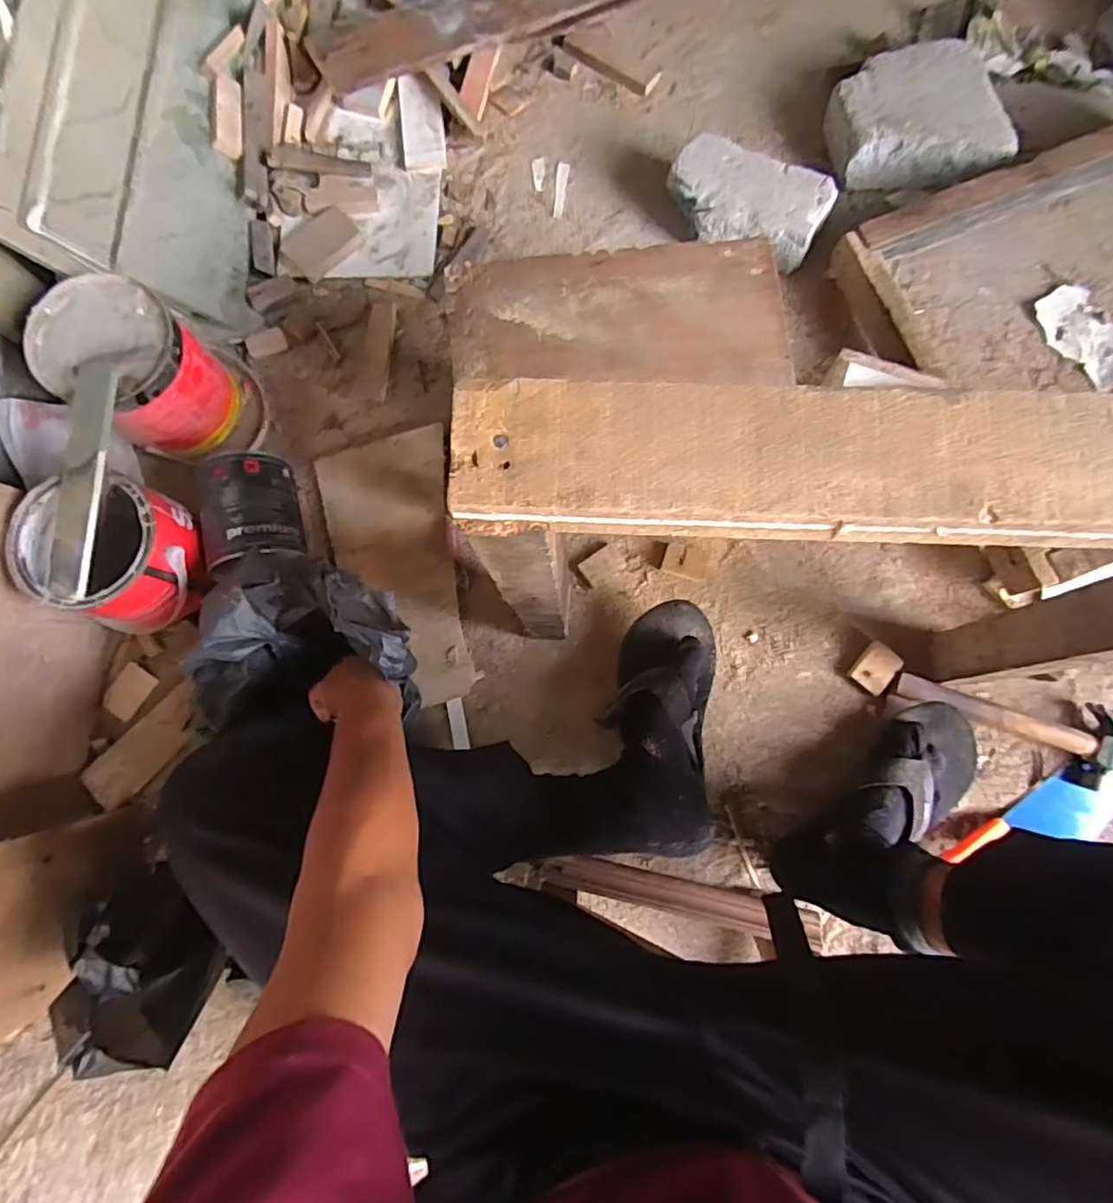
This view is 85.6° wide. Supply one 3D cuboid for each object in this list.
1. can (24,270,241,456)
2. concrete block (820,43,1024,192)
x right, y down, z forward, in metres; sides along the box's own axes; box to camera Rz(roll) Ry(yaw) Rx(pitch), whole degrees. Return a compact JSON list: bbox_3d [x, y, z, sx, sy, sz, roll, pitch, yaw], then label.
[{"bbox_3d":[-0.500,-0.279,0.731,0.147,0.158,0.157,-44,82,-6],"label":"can"},{"bbox_3d":[0.485,-0.654,0.825,0.203,0.071,0.193,-11,81,-1],"label":"concrete block"}]

